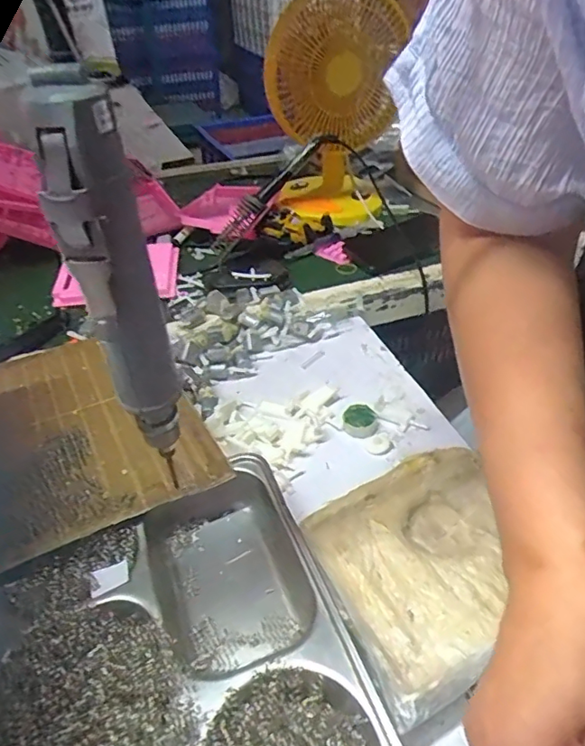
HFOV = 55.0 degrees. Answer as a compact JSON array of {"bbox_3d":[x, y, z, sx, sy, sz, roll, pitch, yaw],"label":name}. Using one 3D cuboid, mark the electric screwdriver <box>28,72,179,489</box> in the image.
[{"bbox_3d":[-0.078,-0.030,0.259,0.032,0.187,0.031,-13,40,-14],"label":"electric screwdriver"}]

